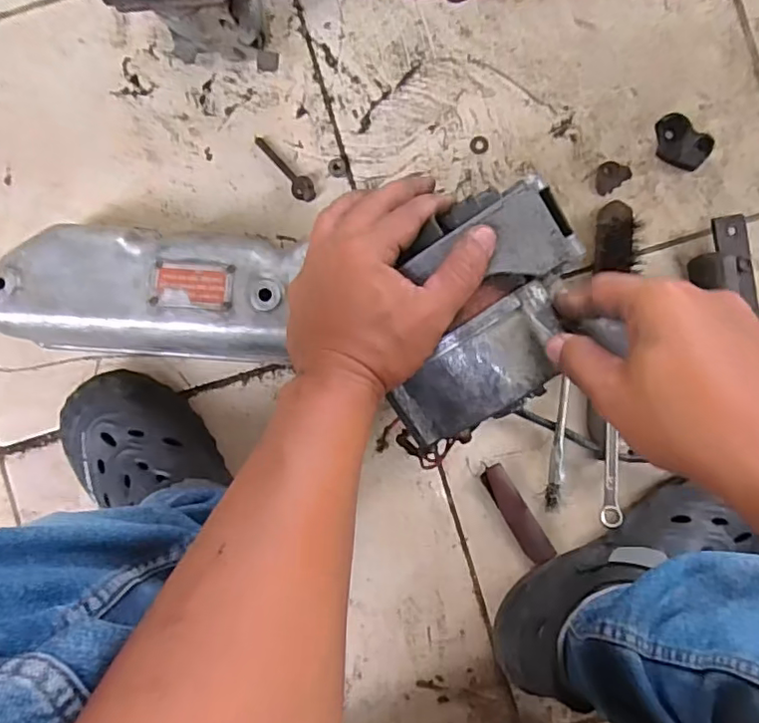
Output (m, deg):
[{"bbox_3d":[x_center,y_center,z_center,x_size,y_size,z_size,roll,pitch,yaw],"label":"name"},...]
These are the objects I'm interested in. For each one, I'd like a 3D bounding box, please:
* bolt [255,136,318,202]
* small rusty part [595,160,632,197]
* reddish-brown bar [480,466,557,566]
[{"bbox_3d":[-0.088,-0.185,0.557,0.020,0.010,0.081,-38,90,1],"label":"bolt"},{"bbox_3d":[0.220,-0.177,0.556,0.037,0.004,0.026,-36,90,1],"label":"small rusty part"},{"bbox_3d":[0.130,0.145,0.552,0.025,0.009,0.098,-32,90,1],"label":"reddish-brown bar"}]

